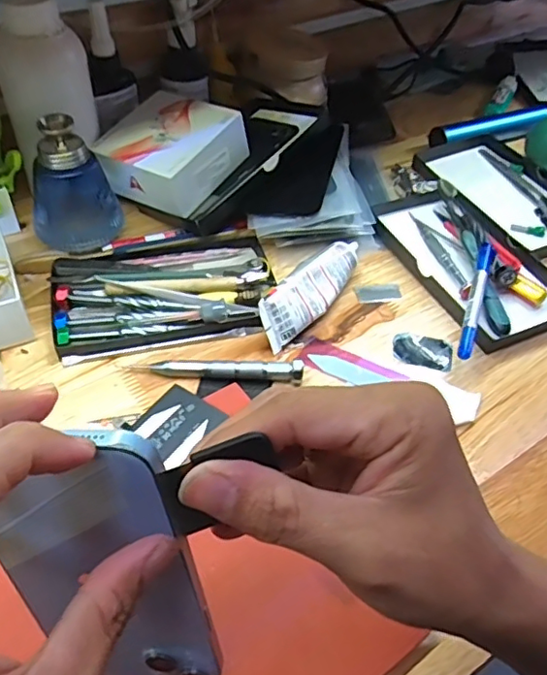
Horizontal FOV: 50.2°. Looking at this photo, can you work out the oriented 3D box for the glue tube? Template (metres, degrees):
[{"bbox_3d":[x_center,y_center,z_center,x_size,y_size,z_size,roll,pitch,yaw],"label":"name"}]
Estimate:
[{"bbox_3d":[0.028,-0.040,0.462,0.021,0.042,0.118,-8,29,49],"label":"glue tube"}]

